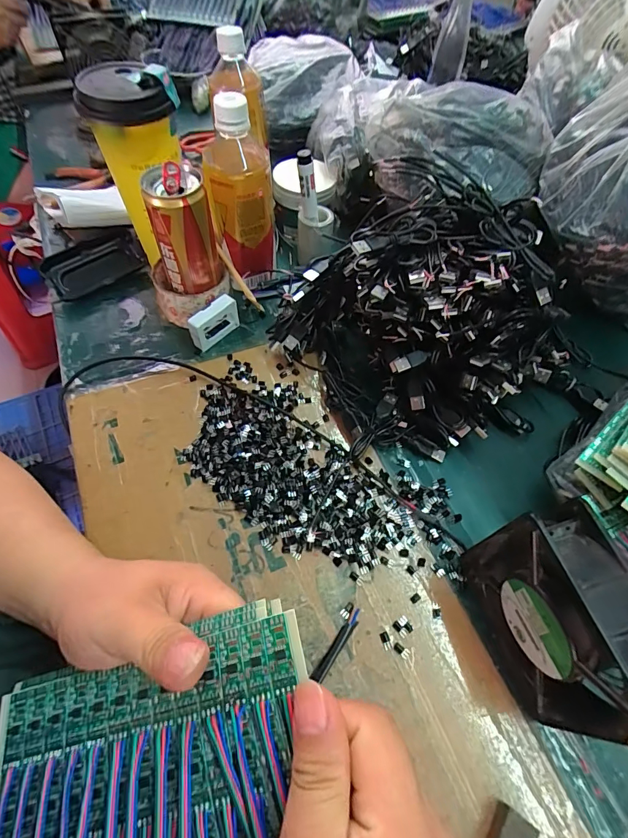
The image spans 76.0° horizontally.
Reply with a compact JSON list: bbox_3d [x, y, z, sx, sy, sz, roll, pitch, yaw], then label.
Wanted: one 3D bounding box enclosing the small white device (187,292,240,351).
[{"bbox_3d":[-0.107,-0.104,0.434,0.016,0.039,0.056,34,63,16],"label":"small white device"}]

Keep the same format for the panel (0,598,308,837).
[{"bbox_3d":[-0.065,0.192,0.159,0.167,0.027,0.180,-23,64,4],"label":"panel"}]

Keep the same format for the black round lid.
[{"bbox_3d":[-0.173,-0.289,0.357,0.073,0.024,0.073,1,59,-2],"label":"black round lid"}]

